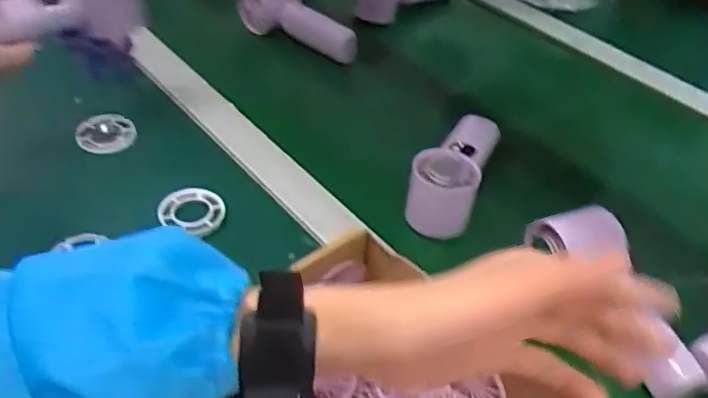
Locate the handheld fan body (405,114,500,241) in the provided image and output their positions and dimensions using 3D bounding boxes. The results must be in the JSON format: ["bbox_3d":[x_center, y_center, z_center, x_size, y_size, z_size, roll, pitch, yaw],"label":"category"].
[{"bbox_3d":[0.090,-0.039,0.560,0.051,0.069,0.137,15,45,14],"label":"handheld fan body"}]

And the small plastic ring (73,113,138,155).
[{"bbox_3d":[-0.225,-0.059,0.583,0.050,0.013,0.043,-10,44,-12],"label":"small plastic ring"}]

